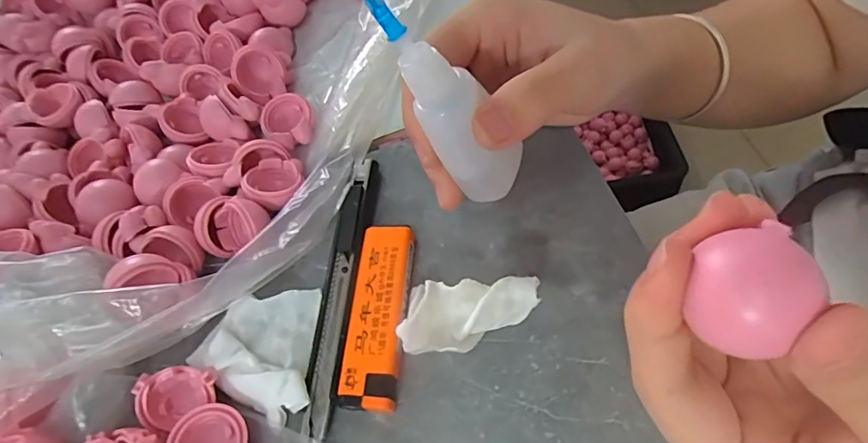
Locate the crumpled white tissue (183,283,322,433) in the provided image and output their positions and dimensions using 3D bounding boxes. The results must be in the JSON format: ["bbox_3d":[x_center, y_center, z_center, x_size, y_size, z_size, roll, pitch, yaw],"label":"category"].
[{"bbox_3d":[-0.079,0.057,0.213,0.052,0.012,0.057,-8,58,7],"label":"crumpled white tissue"}]

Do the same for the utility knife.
[{"bbox_3d":[-0.042,0.025,0.222,0.017,0.017,0.128,3,58,6],"label":"utility knife"}]

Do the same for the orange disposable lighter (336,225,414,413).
[{"bbox_3d":[-0.025,0.039,0.211,0.026,0.012,0.079,2,58,5],"label":"orange disposable lighter"}]

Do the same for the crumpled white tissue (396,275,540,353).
[{"bbox_3d":[0.014,0.037,0.201,0.055,0.015,0.028,-7,58,8],"label":"crumpled white tissue"}]

